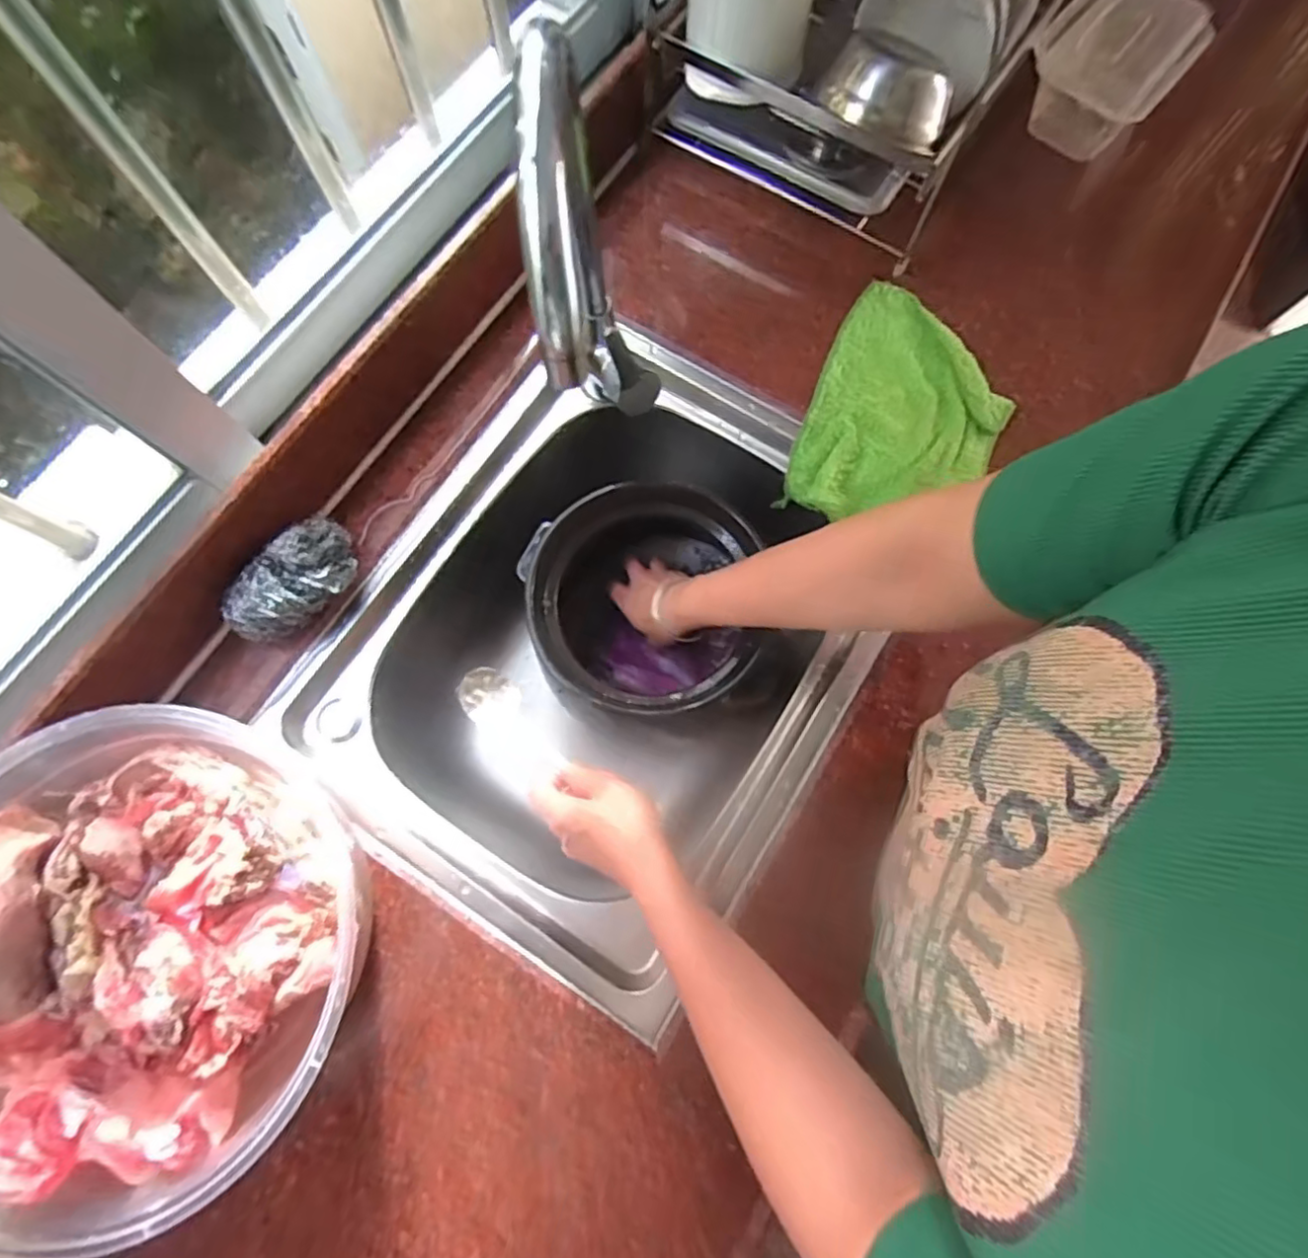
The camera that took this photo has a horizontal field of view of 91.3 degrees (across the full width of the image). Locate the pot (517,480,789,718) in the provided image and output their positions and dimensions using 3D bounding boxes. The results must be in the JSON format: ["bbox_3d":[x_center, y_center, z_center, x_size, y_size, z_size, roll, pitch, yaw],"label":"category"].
[{"bbox_3d":[-0.010,-0.012,0.630,0.189,0.174,0.202,0,75,0],"label":"pot"}]

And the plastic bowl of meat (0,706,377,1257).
[{"bbox_3d":[-0.335,0.207,0.411,0.262,0.116,0.274,0,75,0],"label":"plastic bowl of meat"}]

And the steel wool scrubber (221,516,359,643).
[{"bbox_3d":[-0.285,-0.036,0.517,0.055,0.063,0.108,35,77,9],"label":"steel wool scrubber"}]

